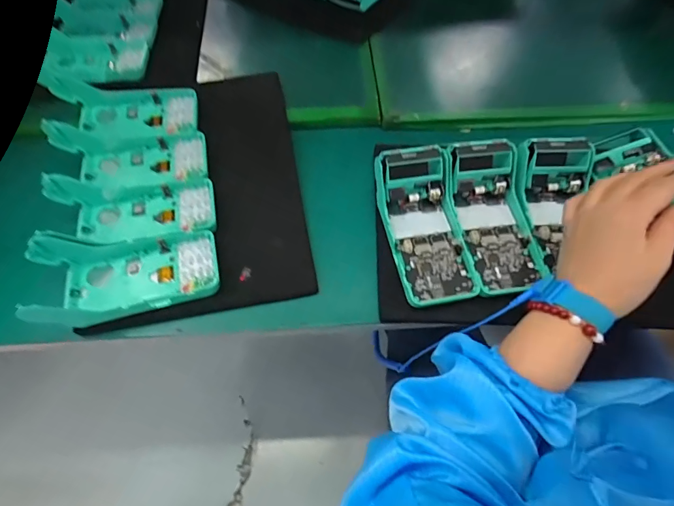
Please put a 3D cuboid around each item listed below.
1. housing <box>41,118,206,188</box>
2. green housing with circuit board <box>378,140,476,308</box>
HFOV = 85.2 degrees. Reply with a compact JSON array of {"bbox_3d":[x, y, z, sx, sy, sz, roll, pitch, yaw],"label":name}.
[{"bbox_3d":[-0.248,-0.120,0.445,0.177,0.055,0.078,-2,59,0],"label":"housing"},{"bbox_3d":[0.095,-0.033,0.386,0.078,0.062,0.162,-10,59,-5],"label":"green housing with circuit board"}]

